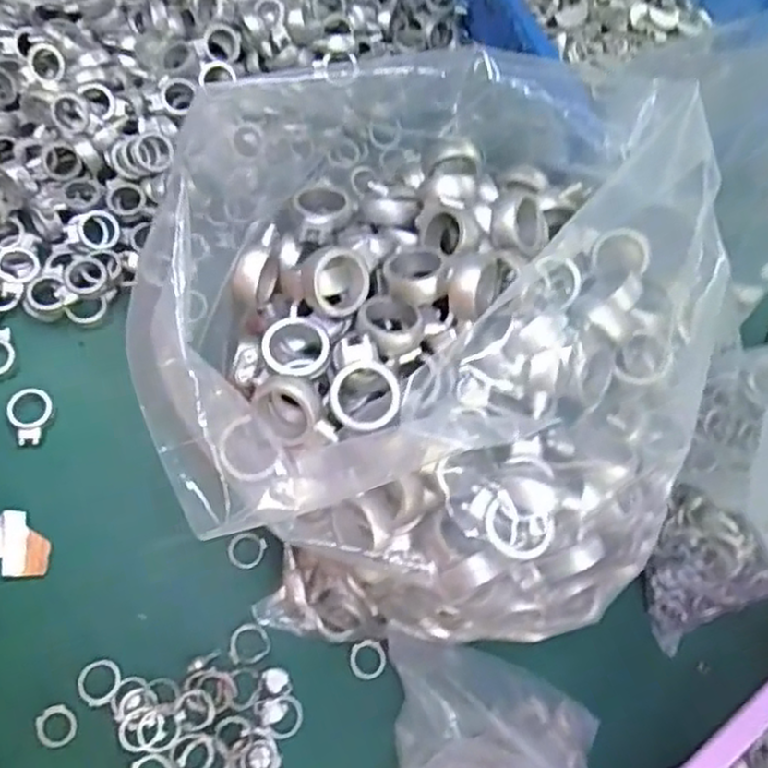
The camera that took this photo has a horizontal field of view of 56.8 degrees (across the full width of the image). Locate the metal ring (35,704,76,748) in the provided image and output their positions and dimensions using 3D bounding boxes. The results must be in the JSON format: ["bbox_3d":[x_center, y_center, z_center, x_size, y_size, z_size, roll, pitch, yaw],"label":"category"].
[{"bbox_3d":[-0.173,0.181,0.374,0.019,0.004,0.020,2,69,-6],"label":"metal ring"}]

